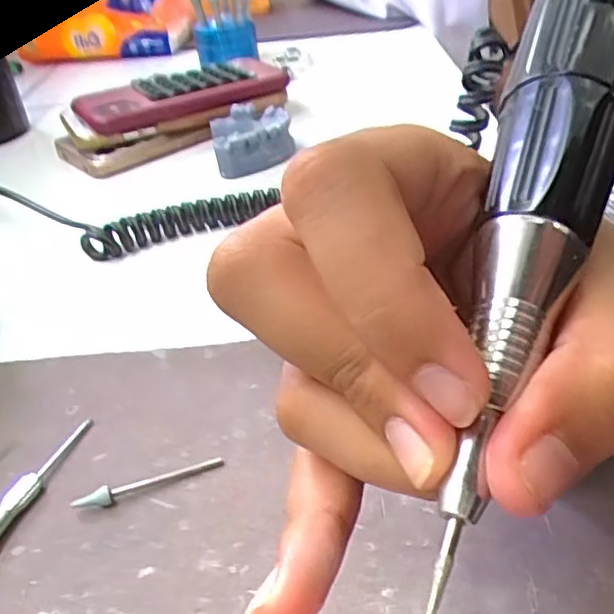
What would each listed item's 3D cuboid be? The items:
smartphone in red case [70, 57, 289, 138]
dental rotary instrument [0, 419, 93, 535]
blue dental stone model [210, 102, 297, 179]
[{"bbox_3d":[-0.089,-0.156,0.475,0.150,0.021,0.069,-19,37,-18],"label":"smartphone in red case"},{"bbox_3d":[-0.091,0.057,0.219,0.007,0.009,0.060,7,38,18],"label":"dental rotary instrument"},{"bbox_3d":[-0.036,-0.114,0.436,0.052,0.026,0.067,-10,35,-6],"label":"blue dental stone model"}]

